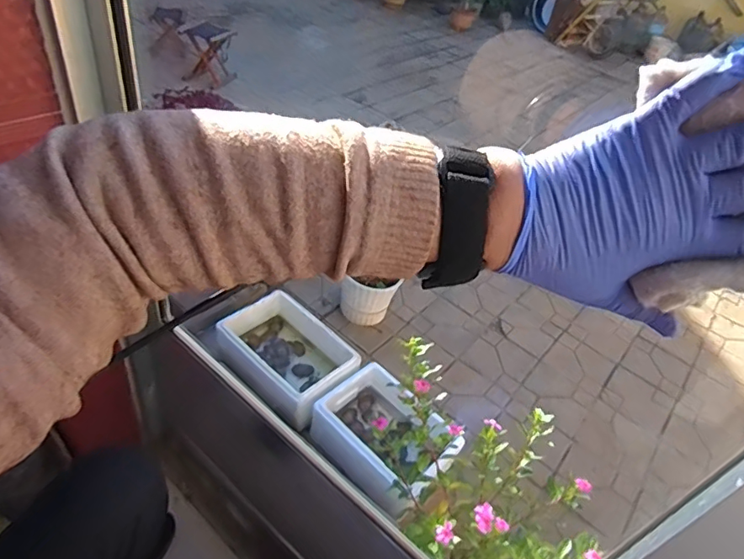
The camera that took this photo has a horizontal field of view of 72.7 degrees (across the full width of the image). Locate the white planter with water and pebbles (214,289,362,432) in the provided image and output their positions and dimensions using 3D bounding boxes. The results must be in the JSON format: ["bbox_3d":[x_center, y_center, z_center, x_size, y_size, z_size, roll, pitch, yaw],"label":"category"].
[{"bbox_3d":[-0.290,0.265,1.673,0.434,0.147,0.325,37,47,25],"label":"white planter with water and pebbles"}]

